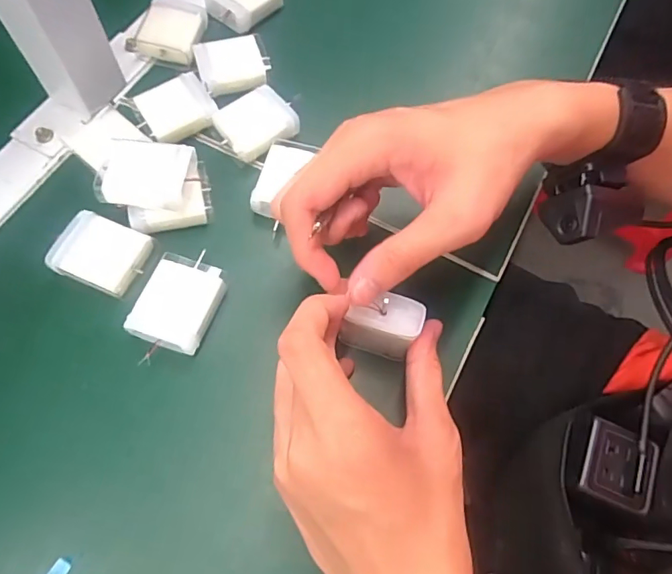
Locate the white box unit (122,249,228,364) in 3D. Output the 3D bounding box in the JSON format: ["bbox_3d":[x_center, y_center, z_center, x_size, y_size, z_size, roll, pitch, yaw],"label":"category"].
[{"bbox_3d":[-0.092,0.013,0.287,0.041,0.018,0.059,19,67,8],"label":"white box unit"}]

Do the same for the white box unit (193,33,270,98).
[{"bbox_3d":[-0.075,-0.163,0.358,0.049,0.010,0.045,-17,67,-8],"label":"white box unit"}]

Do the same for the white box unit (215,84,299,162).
[{"bbox_3d":[-0.054,-0.113,0.340,0.049,0.018,0.042,-30,69,-13],"label":"white box unit"}]

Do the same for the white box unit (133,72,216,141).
[{"bbox_3d":[-0.111,-0.124,0.342,0.047,0.012,0.043,-28,69,-12],"label":"white box unit"}]

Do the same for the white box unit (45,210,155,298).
[{"bbox_3d":[-0.142,-0.021,0.296,0.051,0.011,0.041,18,67,8],"label":"white box unit"}]

